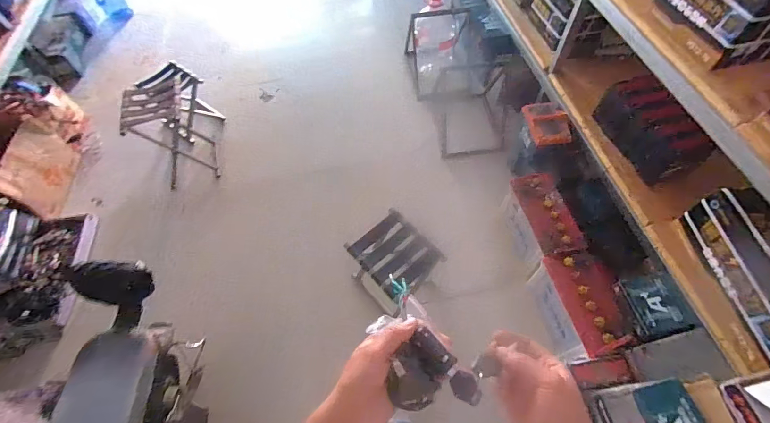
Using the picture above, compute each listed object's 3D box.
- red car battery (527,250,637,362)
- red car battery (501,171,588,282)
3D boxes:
[{"bbox_3d":[0.717,0.359,1.347,0.222,0.286,0.360,-4,59,0],"label":"red car battery"},{"bbox_3d":[0.659,0.045,1.528,0.203,0.215,0.372,-9,59,-3],"label":"red car battery"}]

